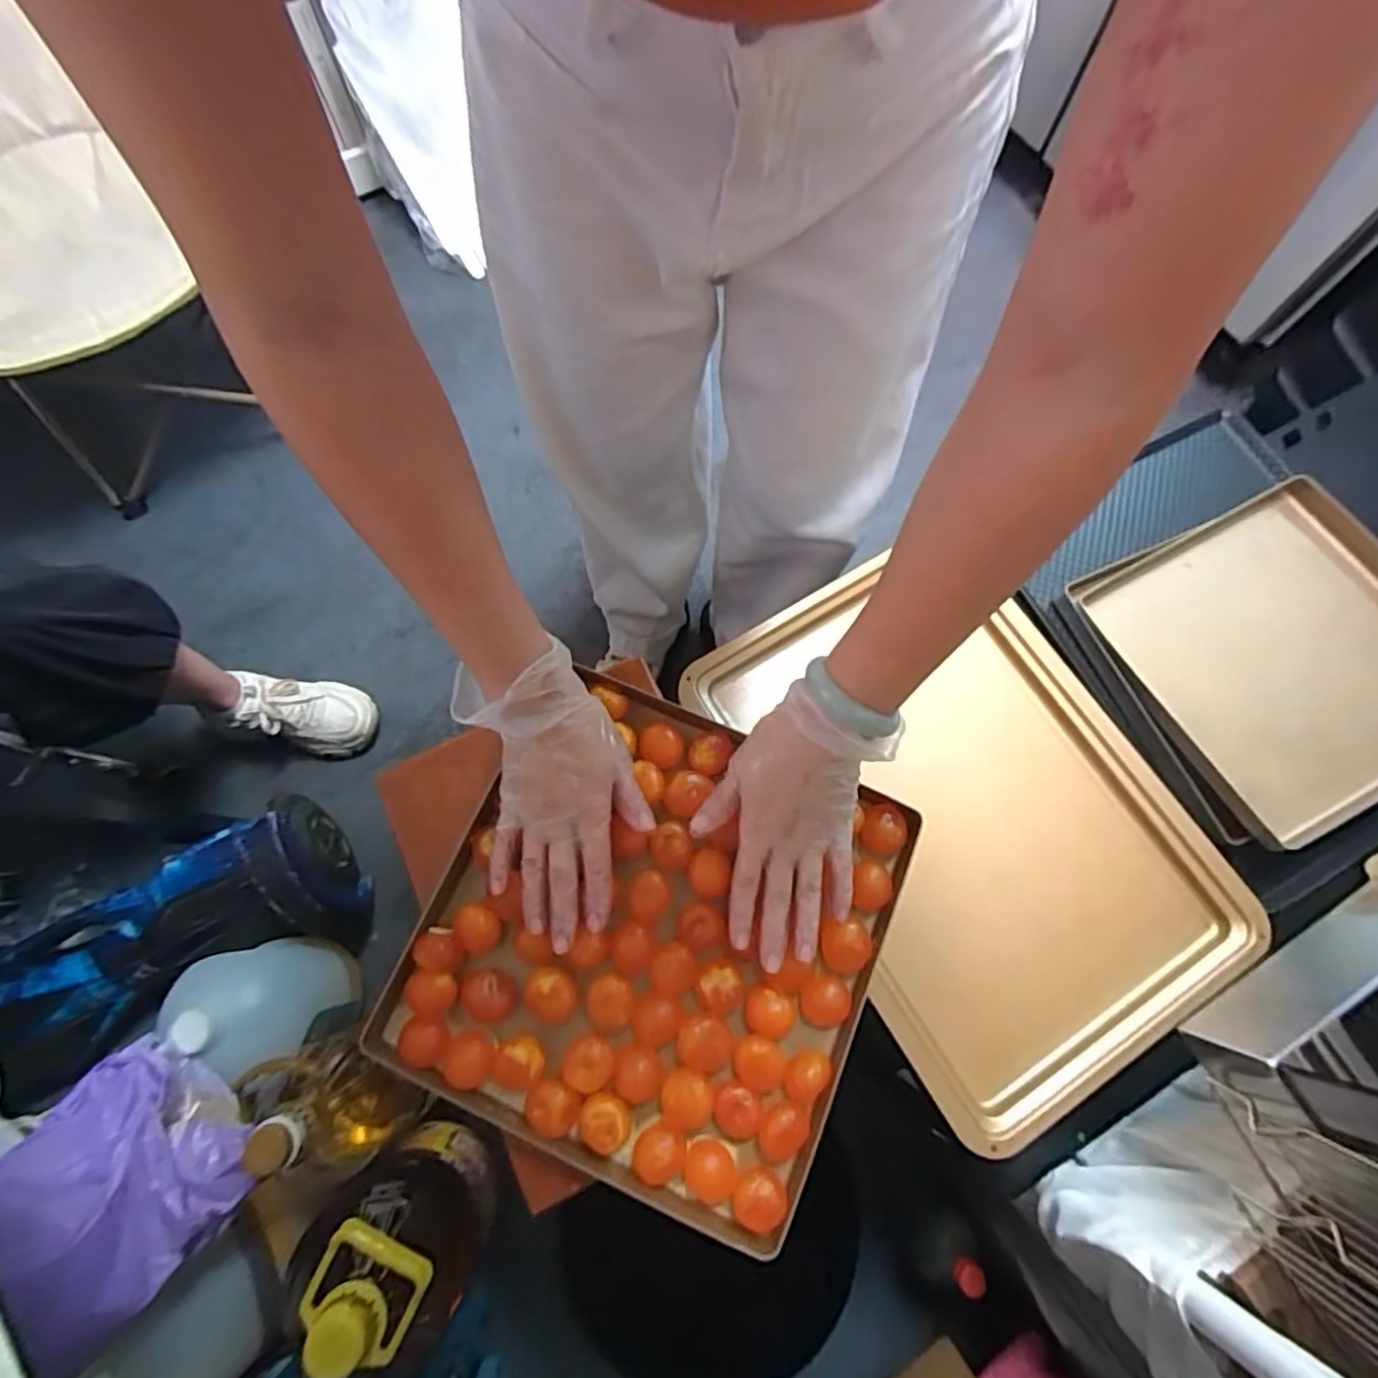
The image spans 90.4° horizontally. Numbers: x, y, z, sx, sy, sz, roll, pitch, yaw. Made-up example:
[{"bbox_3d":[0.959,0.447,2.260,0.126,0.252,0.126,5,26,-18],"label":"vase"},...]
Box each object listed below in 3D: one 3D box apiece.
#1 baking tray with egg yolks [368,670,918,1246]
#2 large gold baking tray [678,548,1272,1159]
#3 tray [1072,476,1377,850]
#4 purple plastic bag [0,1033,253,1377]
[{"bbox_3d":[-0.024,0.163,0.456,0.282,0.032,0.289,23,73,6],"label":"baking tray with egg yolks"},{"bbox_3d":[0.252,0.109,0.631,0.331,0.036,0.476,-29,75,-10],"label":"large gold baking tray"},{"bbox_3d":[0.564,-0.038,0.647,0.282,0.034,0.276,-27,67,-7],"label":"tray"},{"bbox_3d":[-0.526,0.439,0.613,0.200,0.146,0.132,35,75,9],"label":"purple plastic bag"}]

